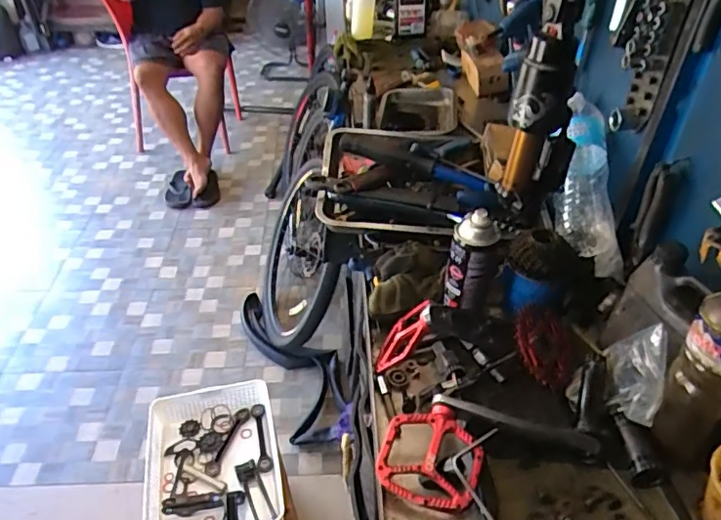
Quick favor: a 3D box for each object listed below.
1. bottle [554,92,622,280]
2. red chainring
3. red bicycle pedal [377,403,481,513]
[{"bbox_3d":[0.371,-0.136,0.917,0.101,0.071,0.352,5,66,6],"label":"bottle"},{"bbox_3d":[0.260,0.120,0.777,0.125,0.007,0.111,0,69,-41],"label":"red chainring"},{"bbox_3d":[0.083,0.225,0.643,0.113,0.017,0.111,16,60,12],"label":"red bicycle pedal"}]

